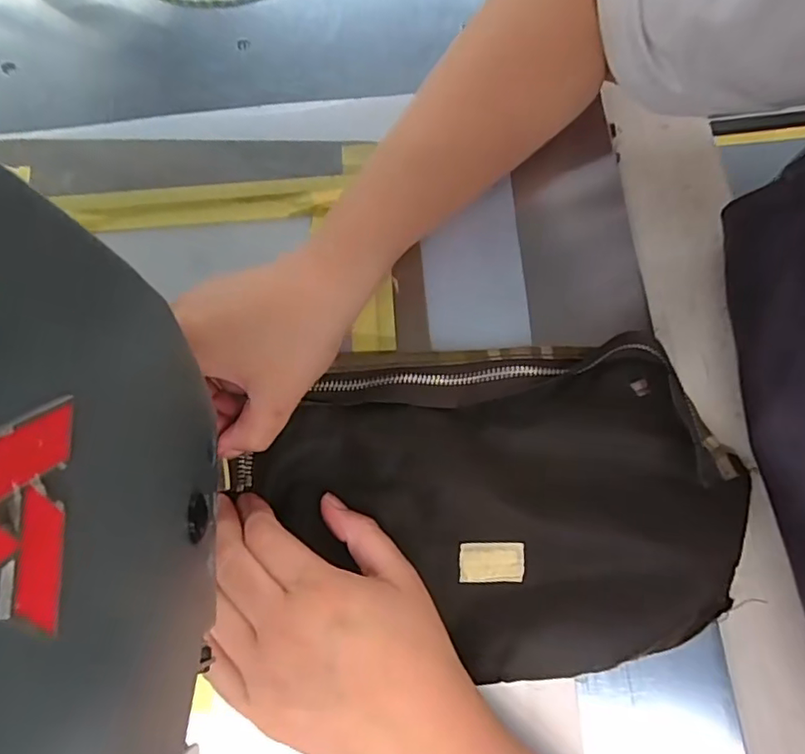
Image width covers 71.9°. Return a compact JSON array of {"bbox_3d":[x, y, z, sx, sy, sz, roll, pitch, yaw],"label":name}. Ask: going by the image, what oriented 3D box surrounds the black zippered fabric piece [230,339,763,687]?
[{"bbox_3d":[0.042,0.057,0.270,0.235,0.027,0.153,-1,74,0],"label":"black zippered fabric piece"}]

